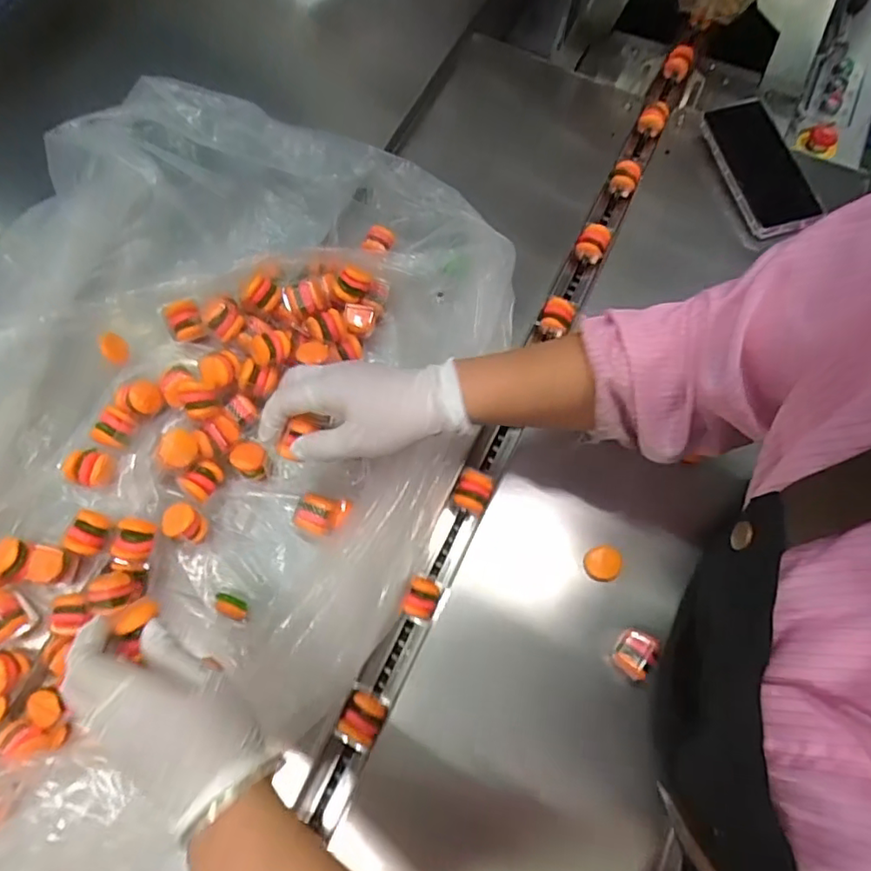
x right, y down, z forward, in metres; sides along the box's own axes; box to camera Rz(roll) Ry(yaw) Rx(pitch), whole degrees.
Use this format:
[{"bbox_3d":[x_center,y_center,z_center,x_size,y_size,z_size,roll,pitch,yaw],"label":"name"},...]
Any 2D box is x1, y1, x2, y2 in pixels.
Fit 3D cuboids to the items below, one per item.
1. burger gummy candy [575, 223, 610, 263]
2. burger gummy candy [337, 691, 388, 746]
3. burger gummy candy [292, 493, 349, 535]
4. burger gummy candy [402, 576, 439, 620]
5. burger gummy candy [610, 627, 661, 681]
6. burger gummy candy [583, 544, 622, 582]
[{"bbox_3d":[0.171,-0.209,0.630,0.032,0.031,0.038,18,73,8],"label":"burger gummy candy"},{"bbox_3d":[-0.057,0.228,0.467,0.031,0.039,0.036,24,74,9],"label":"burger gummy candy"},{"bbox_3d":[-0.100,0.068,0.496,0.038,0.024,0.031,11,72,5],"label":"burger gummy candy"},{"bbox_3d":[-0.012,0.139,0.493,0.027,0.020,0.033,15,72,7],"label":"burger gummy candy"},{"bbox_3d":[0.159,0.172,0.457,0.029,0.023,0.034,36,76,13],"label":"burger gummy candy"},{"bbox_3d":[0.142,0.109,0.492,0.029,0.019,0.028,5,71,3],"label":"burger gummy candy"}]

